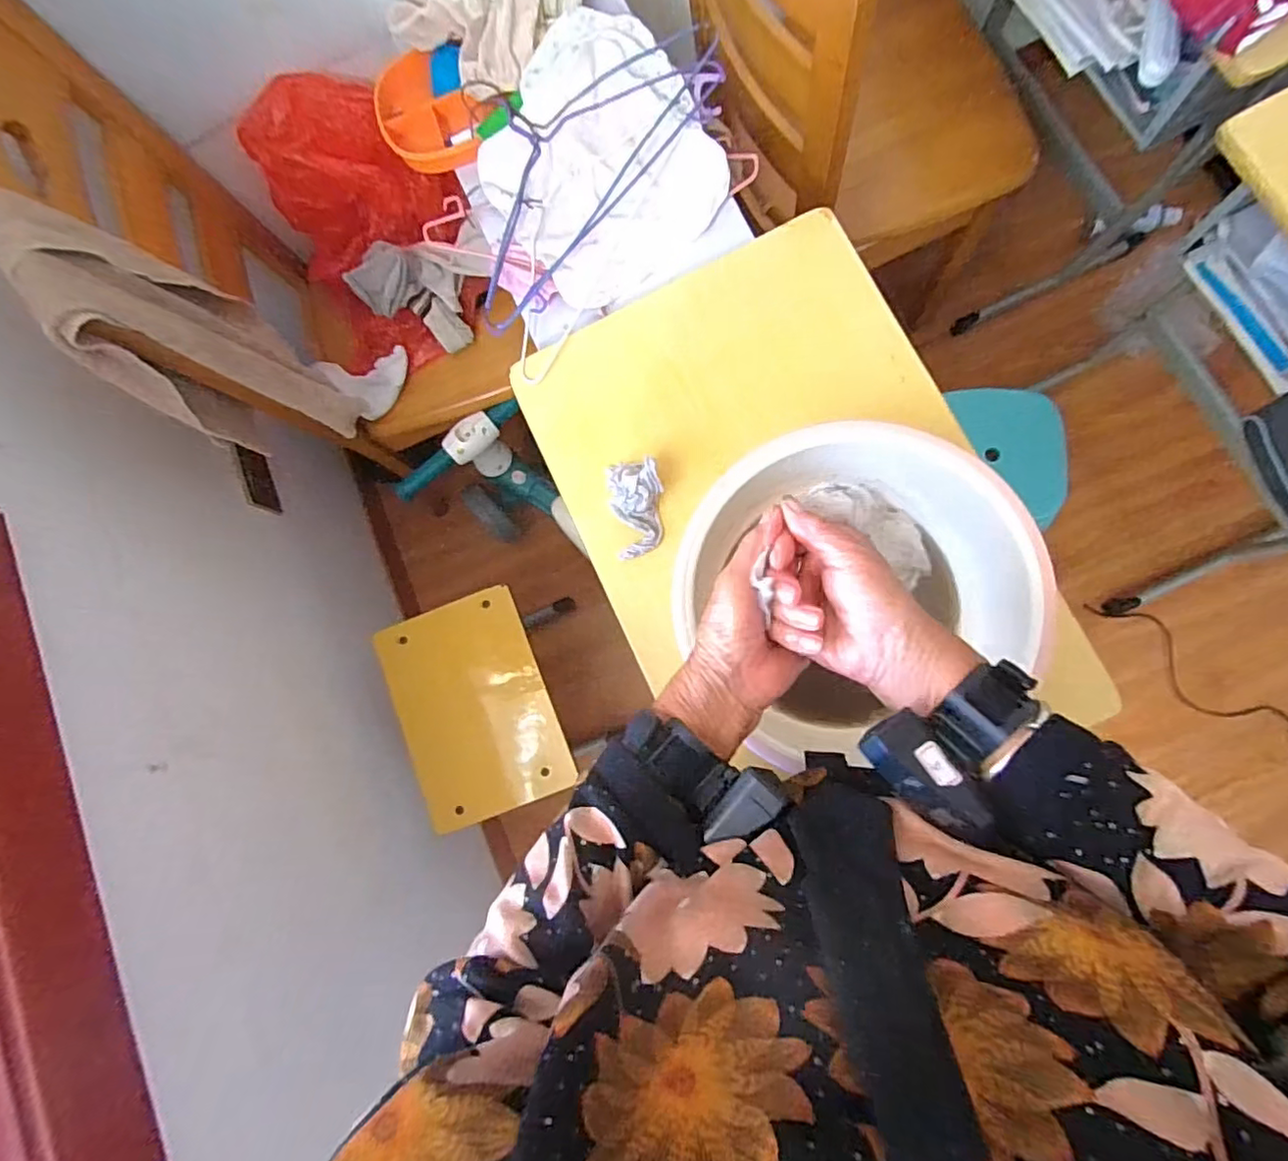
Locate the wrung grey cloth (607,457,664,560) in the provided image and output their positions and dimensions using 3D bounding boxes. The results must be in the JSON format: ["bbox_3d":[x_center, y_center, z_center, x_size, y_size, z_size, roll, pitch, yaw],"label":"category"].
[{"bbox_3d":[-0.006,-0.079,0.621,0.054,0.044,0.098,-11,82,4],"label":"wrung grey cloth"}]

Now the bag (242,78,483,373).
[{"bbox_3d":[-0.405,-0.497,0.876,0.273,0.233,0.284,-28,81,2],"label":"bag"}]

